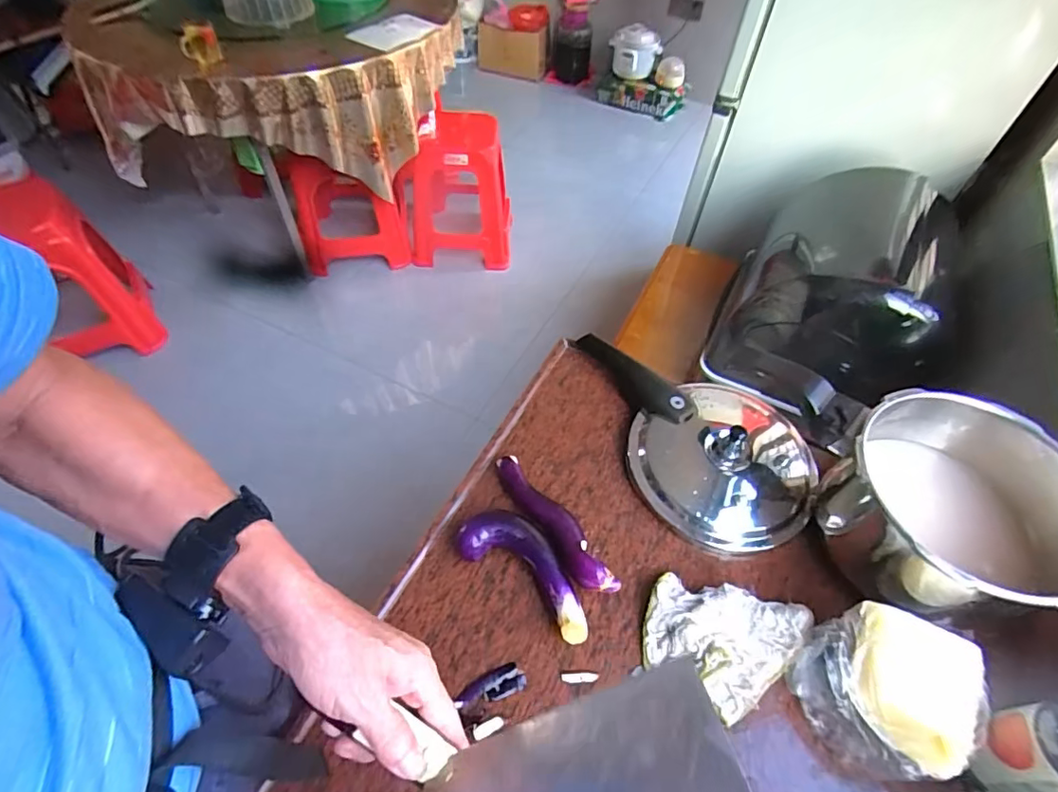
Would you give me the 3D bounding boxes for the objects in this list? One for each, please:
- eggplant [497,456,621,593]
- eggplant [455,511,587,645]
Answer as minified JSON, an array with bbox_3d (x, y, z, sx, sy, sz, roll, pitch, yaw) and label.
[{"bbox_3d":[0.024,0.140,0.590,0.038,0.038,0.189,-27,58,-20],"label":"eggplant"},{"bbox_3d":[0.002,0.178,0.560,0.165,0.037,0.071,34,59,22],"label":"eggplant"}]

